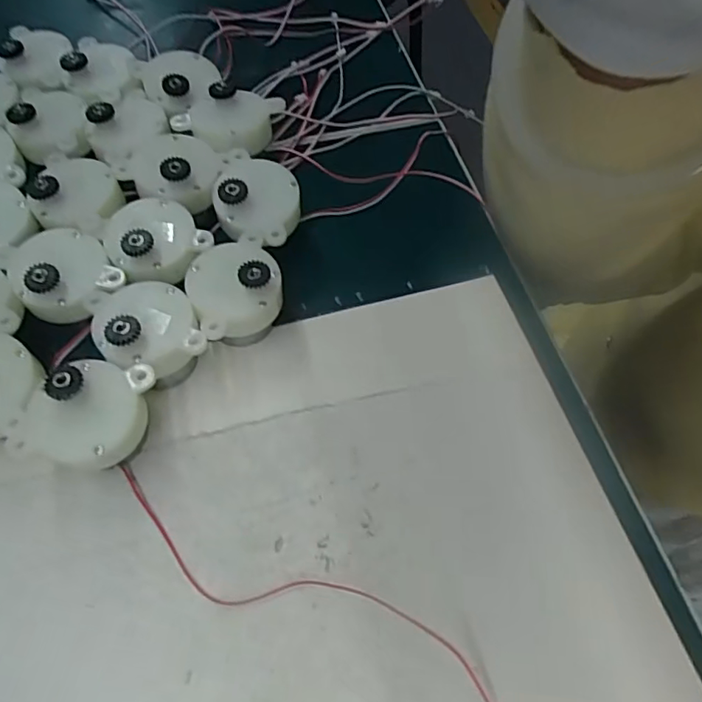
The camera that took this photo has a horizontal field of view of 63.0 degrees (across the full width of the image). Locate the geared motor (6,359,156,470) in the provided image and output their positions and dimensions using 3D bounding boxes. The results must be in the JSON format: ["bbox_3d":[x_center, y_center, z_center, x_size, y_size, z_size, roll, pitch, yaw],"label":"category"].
[{"bbox_3d":[-0.081,0.022,0.180,0.036,0.032,0.033,4,60,1],"label":"geared motor"}]

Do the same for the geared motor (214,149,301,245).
[{"bbox_3d":[-0.036,-0.054,0.224,0.031,0.031,0.041,-6,60,-4],"label":"geared motor"}]

